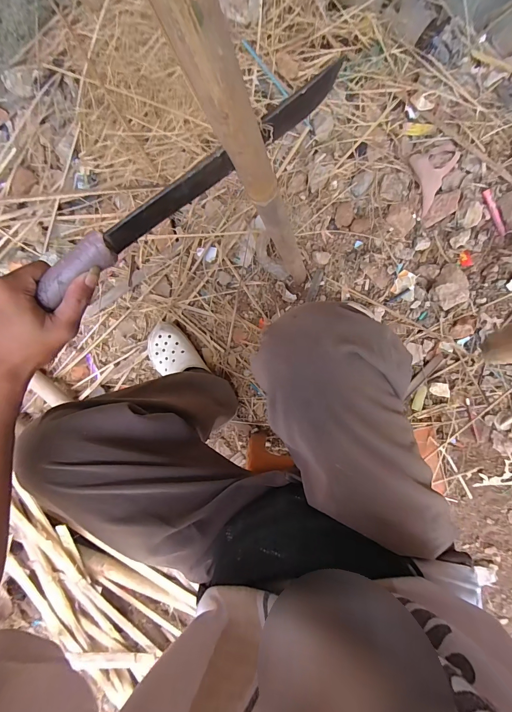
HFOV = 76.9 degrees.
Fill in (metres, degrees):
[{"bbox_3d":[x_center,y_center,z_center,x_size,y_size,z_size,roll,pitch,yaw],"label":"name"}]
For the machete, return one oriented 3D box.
[{"bbox_3d":[-0.057,-0.167,0.313,0.358,0.037,0.022,-39,85,-6],"label":"machete"}]

